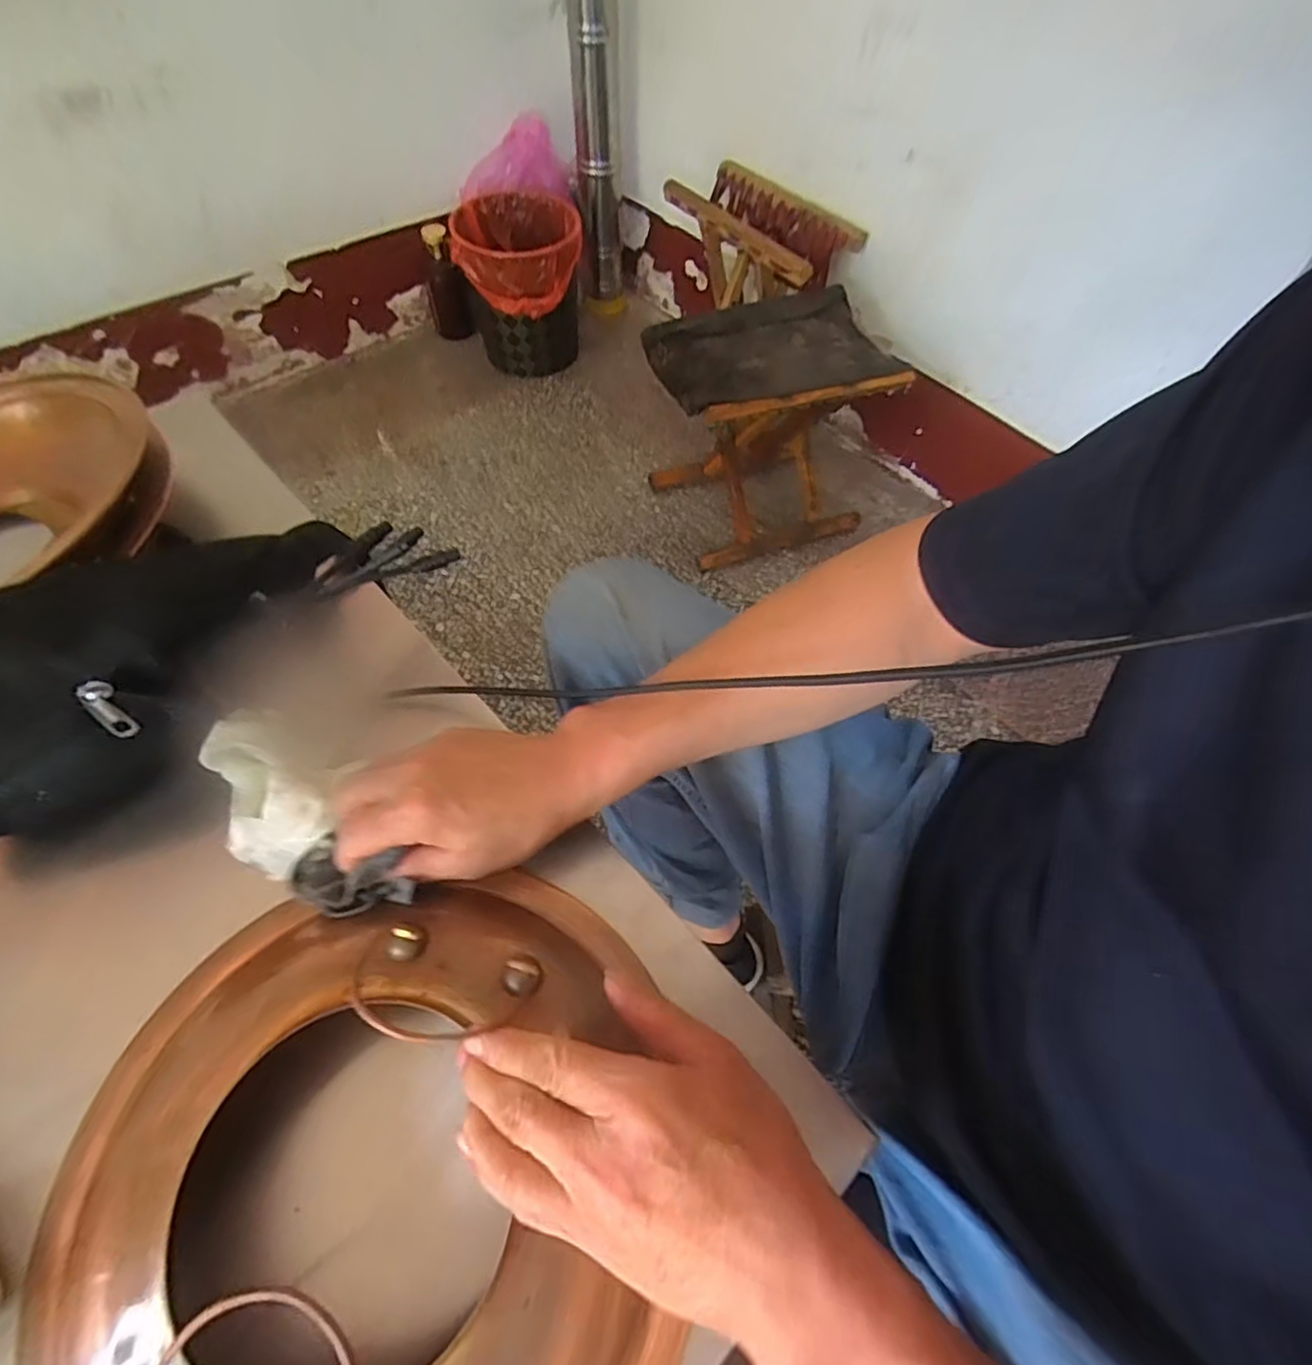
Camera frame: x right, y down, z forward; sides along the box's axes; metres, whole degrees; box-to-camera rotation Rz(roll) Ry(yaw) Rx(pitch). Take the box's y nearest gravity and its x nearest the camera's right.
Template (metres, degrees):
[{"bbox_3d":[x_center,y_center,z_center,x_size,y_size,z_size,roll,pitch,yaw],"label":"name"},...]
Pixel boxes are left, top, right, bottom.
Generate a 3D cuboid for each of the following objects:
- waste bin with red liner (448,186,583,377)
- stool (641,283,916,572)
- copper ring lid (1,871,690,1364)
[{"bbox_3d":[-0.265,-0.784,1.300,0.224,0.254,0.268,-5,59,-6],"label":"waste bin with red liner"},{"bbox_3d":[0.166,-0.400,1.056,0.333,0.308,0.242,-17,61,-12],"label":"stool"},{"bbox_3d":[-0.139,0.226,0.287,0.271,0.054,0.270,1,58,-2],"label":"copper ring lid"}]

